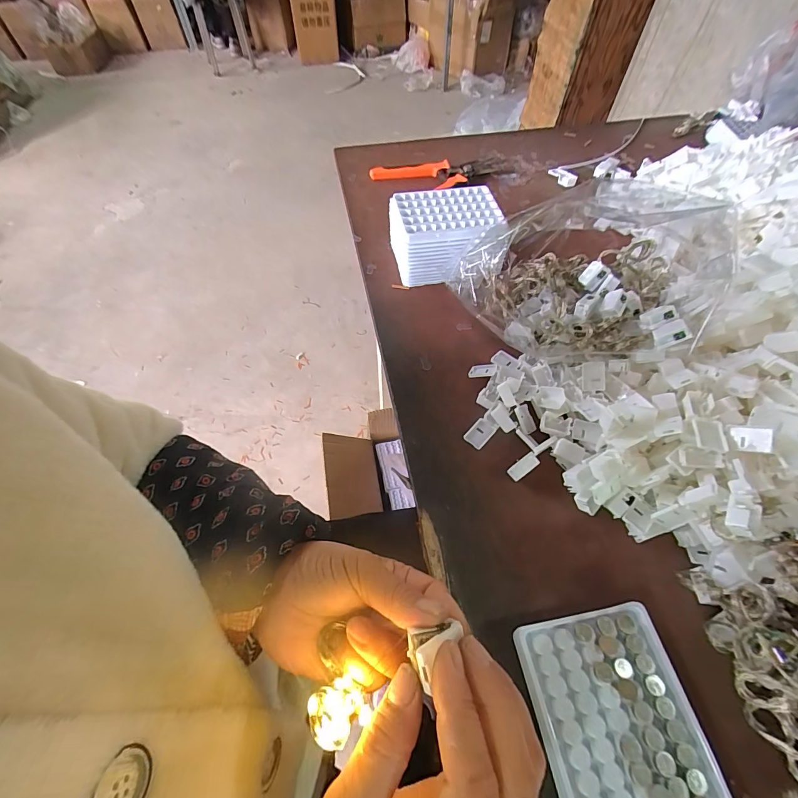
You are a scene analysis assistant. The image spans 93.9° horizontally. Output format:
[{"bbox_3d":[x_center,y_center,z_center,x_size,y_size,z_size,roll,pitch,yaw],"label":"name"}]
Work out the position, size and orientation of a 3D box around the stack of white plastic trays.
[{"bbox_3d":[0.057,-0.205,0.474,0.129,0.072,0.097,-6,58,-5],"label":"stack of white plastic trays"}]

